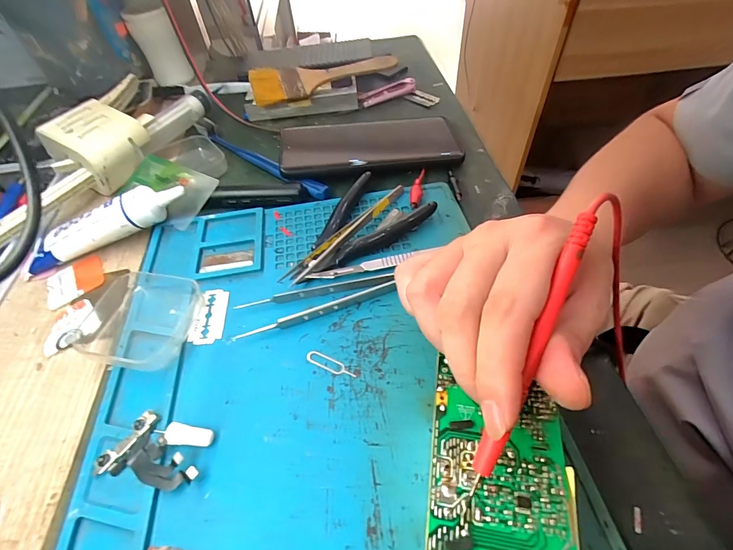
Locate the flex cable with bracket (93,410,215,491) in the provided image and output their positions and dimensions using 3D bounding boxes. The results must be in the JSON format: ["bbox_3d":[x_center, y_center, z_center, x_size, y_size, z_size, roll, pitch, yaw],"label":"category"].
[{"bbox_3d":[-0.109,0.091,0.190,0.053,0.009,0.031,8,52,11],"label":"flex cable with bracket"}]

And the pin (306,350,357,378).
[{"bbox_3d":[-0.021,0.053,0.218,0.033,0.004,0.008,20,55,19],"label":"pin"}]

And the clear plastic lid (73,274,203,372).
[{"bbox_3d":[-0.149,0.029,0.244,0.072,0.013,0.066,10,53,13],"label":"clear plastic lid"}]

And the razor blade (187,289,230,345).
[{"bbox_3d":[-0.105,0.026,0.246,0.021,0.004,0.042,-3,51,2],"label":"razor blade"}]

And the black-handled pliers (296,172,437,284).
[{"bbox_3d":[-0.012,-0.036,0.280,0.073,0.013,0.109,36,62,29],"label":"black-handled pliers"}]

